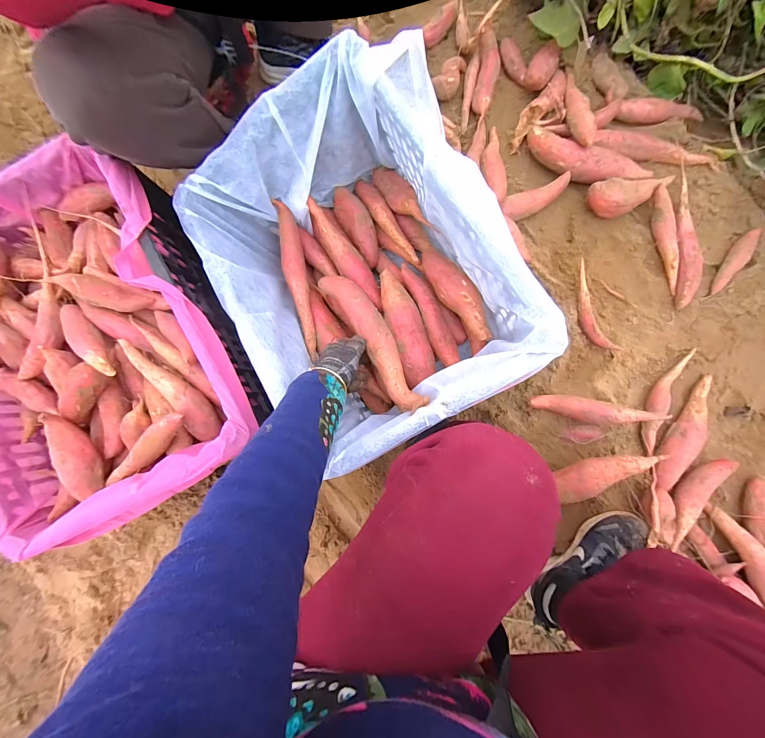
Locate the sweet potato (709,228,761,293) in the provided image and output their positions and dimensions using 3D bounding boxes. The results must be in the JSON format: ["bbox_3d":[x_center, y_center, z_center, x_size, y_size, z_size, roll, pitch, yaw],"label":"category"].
[{"bbox_3d":[0.645,-0.200,0.612,0.031,0.022,0.125,35,91,8],"label":"sweet potato"}]

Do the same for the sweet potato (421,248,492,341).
[{"bbox_3d":[0.124,-0.136,0.590,0.052,0.070,0.199,-33,83,4],"label":"sweet potato"}]

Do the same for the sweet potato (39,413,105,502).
[{"bbox_3d":[-0.425,0.117,0.463,0.040,0.035,0.121,-18,98,5],"label":"sweet potato"}]

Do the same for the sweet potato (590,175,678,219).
[{"bbox_3d":[0.460,-0.332,0.633,0.148,0.056,0.067,-23,84,5],"label":"sweet potato"}]

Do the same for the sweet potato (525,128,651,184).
[{"bbox_3d":[0.380,-0.392,0.636,0.233,0.054,0.069,29,90,8],"label":"sweet potato"}]

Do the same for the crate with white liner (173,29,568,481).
[{"bbox_3d":[-0.032,-0.145,0.529,0.380,0.251,0.484,-28,83,4],"label":"crate with white liner"}]

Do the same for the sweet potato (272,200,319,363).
[{"bbox_3d":[-0.151,-0.160,0.604,0.035,0.031,0.291,-15,84,5],"label":"sweet potato"}]

